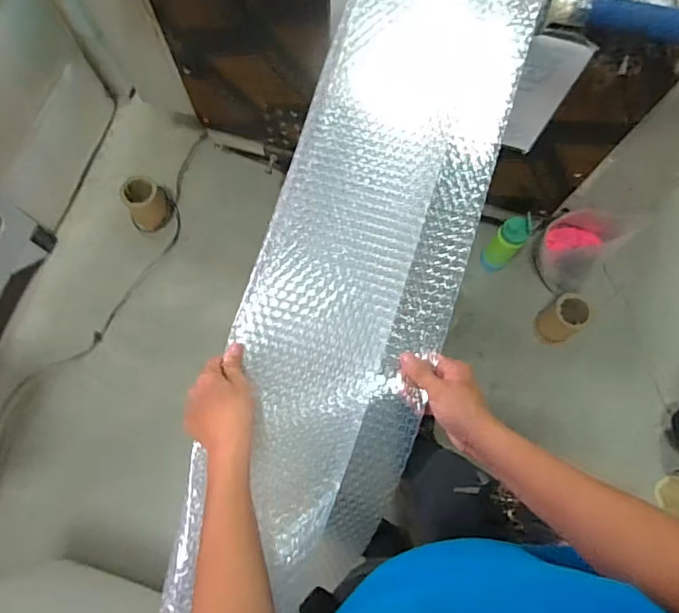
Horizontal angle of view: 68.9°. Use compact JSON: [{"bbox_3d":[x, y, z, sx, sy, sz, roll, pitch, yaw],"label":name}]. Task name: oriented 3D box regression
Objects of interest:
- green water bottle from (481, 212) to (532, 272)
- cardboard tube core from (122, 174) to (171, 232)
[{"bbox_3d":[0.443,-0.166,1.318,0.077,0.232,0.079,0,74,-1],"label":"green water bottle"},{"bbox_3d":[-0.545,-0.291,1.390,0.107,0.120,0.105,0,74,-1],"label":"cardboard tube core"}]

